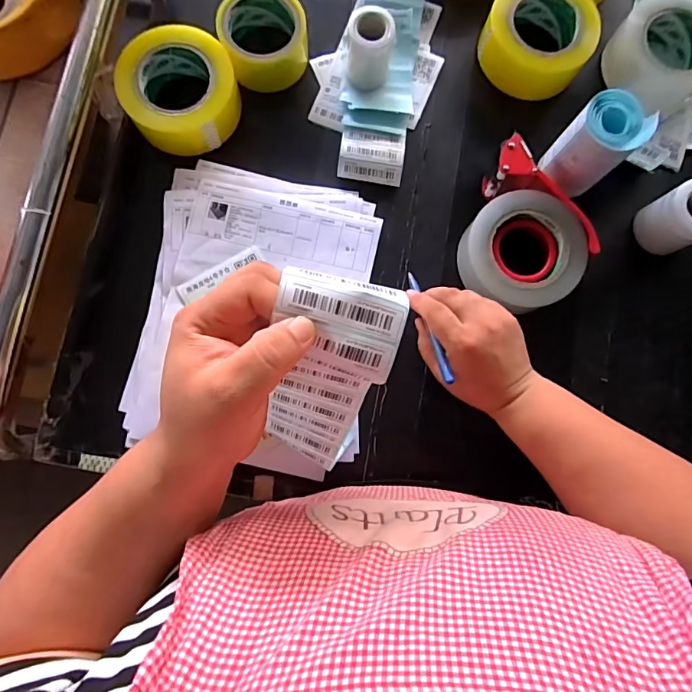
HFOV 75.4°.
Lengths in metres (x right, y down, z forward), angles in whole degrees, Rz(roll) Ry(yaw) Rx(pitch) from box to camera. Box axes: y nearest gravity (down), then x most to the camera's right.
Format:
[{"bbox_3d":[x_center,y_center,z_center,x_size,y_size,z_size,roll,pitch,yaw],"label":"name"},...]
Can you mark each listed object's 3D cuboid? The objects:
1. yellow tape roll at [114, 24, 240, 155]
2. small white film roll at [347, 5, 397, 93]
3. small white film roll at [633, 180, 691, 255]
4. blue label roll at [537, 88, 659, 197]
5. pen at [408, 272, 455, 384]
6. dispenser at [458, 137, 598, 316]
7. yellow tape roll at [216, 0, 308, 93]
[{"bbox_3d":[-0.181,-0.278,0.489,0.120,0.053,0.111,1,83,-4],"label":"yellow tape roll"},{"bbox_3d":[0.028,-0.327,0.499,0.050,0.063,0.050,1,83,-4],"label":"small white film roll"},{"bbox_3d":[0.361,-0.137,0.483,0.056,0.064,0.059,1,83,-4],"label":"small white film roll"},{"bbox_3d":[0.256,-0.207,0.470,0.066,0.095,0.064,1,83,-4],"label":"blue label roll"},{"bbox_3d":[0.077,-0.022,0.428,0.007,0.009,0.128,-9,57,-5],"label":"pen"},{"bbox_3d":[0.192,-0.114,0.485,0.124,0.063,0.160,26,82,-1],"label":"dispenser"},{"bbox_3d":[-0.092,-0.350,0.508,0.094,0.047,0.094,1,83,-4],"label":"yellow tape roll"}]

